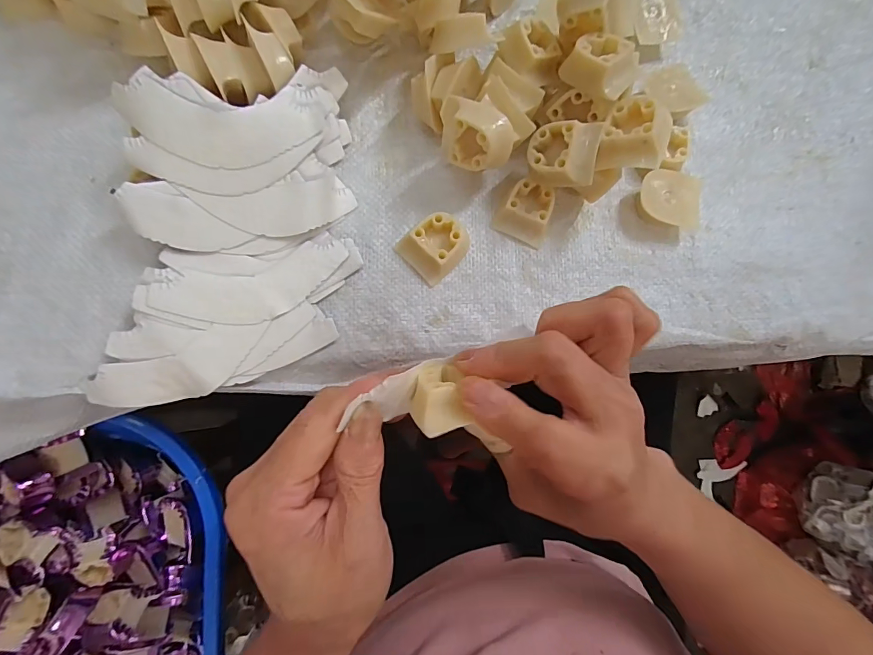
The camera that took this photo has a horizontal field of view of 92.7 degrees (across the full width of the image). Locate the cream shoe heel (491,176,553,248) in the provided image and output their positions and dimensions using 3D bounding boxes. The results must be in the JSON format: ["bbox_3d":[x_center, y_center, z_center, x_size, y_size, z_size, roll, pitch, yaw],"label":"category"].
[{"bbox_3d":[0.063,-0.080,0.289,0.035,0.017,0.036,26,81,-1],"label":"cream shoe heel"}]

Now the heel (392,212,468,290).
[{"bbox_3d":[0.000,-0.056,0.279,0.043,0.019,0.036,-44,88,-9],"label":"heel"}]

